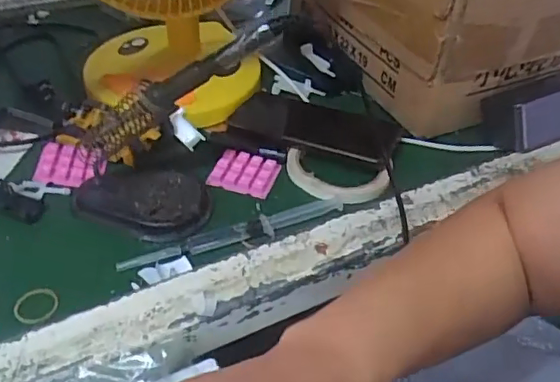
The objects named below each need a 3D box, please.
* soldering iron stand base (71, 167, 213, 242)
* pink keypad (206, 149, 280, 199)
[{"bbox_3d":[-0.118,0.005,0.482,0.112,0.015,0.083,-2,43,-5],"label":"soldering iron stand base"},{"bbox_3d":[-0.033,-0.018,0.528,0.058,0.013,0.047,14,44,12],"label":"pink keypad"}]

